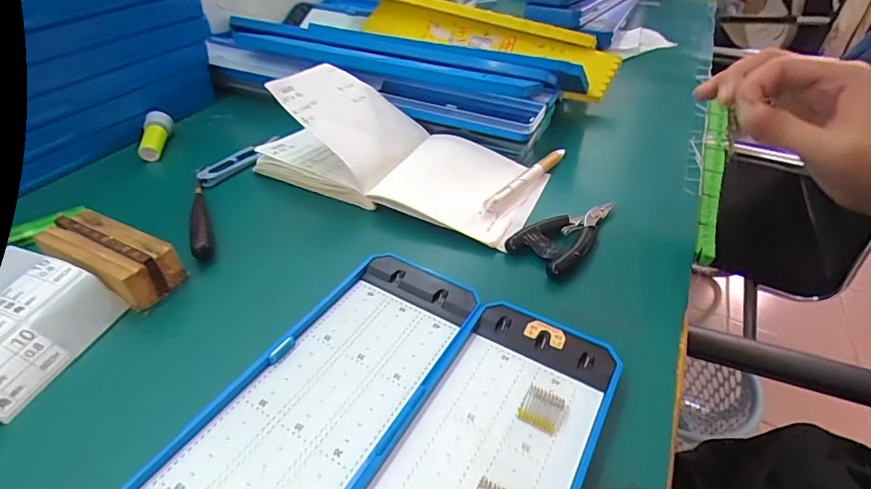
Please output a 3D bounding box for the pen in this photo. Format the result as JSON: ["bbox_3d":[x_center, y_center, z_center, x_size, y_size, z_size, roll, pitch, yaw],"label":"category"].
[{"bbox_3d":[0.081,-0.059,0.415,0.009,0.015,0.143,28,46,28],"label":"pen"}]

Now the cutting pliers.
[{"bbox_3d":[0.104,-0.010,0.356,0.091,0.014,0.047,-27,47,-29],"label":"cutting pliers"}]

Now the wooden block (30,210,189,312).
[{"bbox_3d":[-0.223,0.008,0.316,0.090,0.031,0.041,18,43,19],"label":"wooden block"}]

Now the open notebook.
[{"bbox_3d":[-0.024,-0.099,0.410,0.242,0.074,0.135,18,43,19],"label":"open notebook"}]

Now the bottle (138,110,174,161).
[{"bbox_3d":[-0.281,-0.110,0.460,0.024,0.023,0.060,-10,41,-13],"label":"bottle"}]

